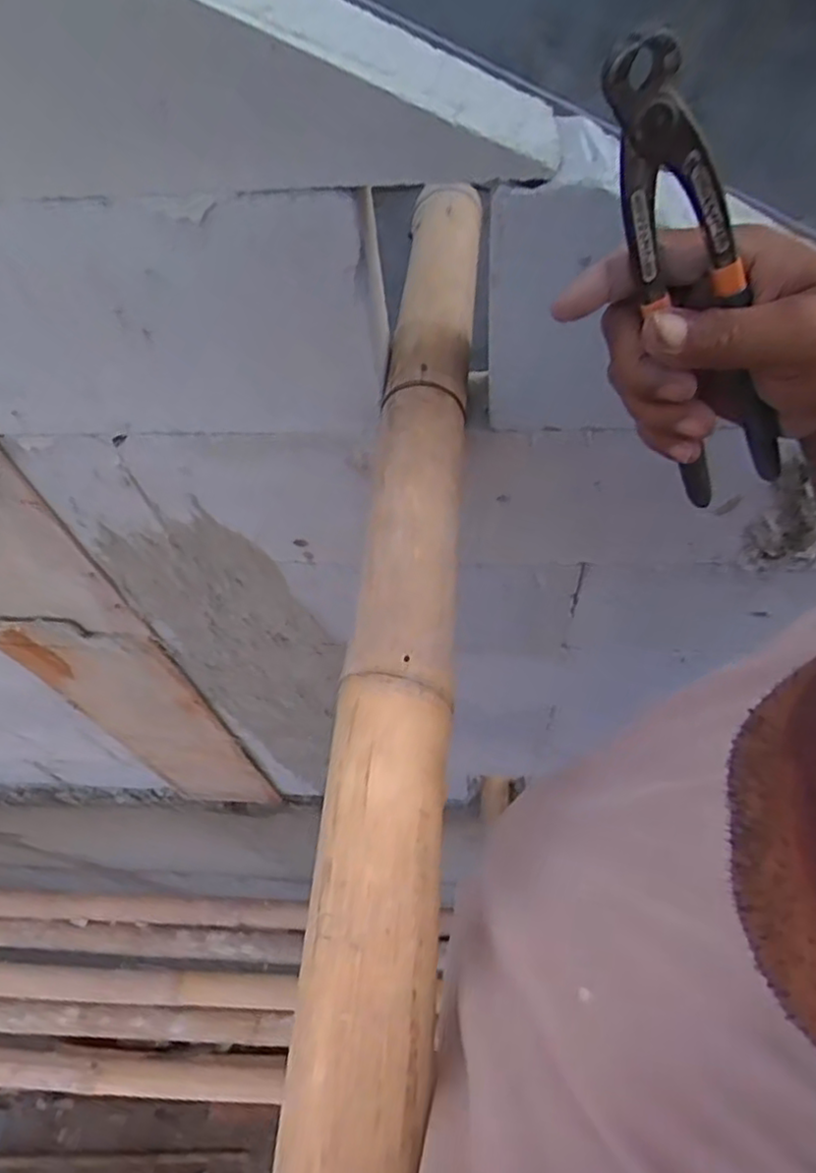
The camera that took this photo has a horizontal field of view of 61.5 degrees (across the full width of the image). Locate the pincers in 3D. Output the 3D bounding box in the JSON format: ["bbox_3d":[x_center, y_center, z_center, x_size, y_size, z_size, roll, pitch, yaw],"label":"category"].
[{"bbox_3d":[0.130,-0.125,0.313,0.041,0.222,0.028,3,55,40],"label":"pincers"}]

